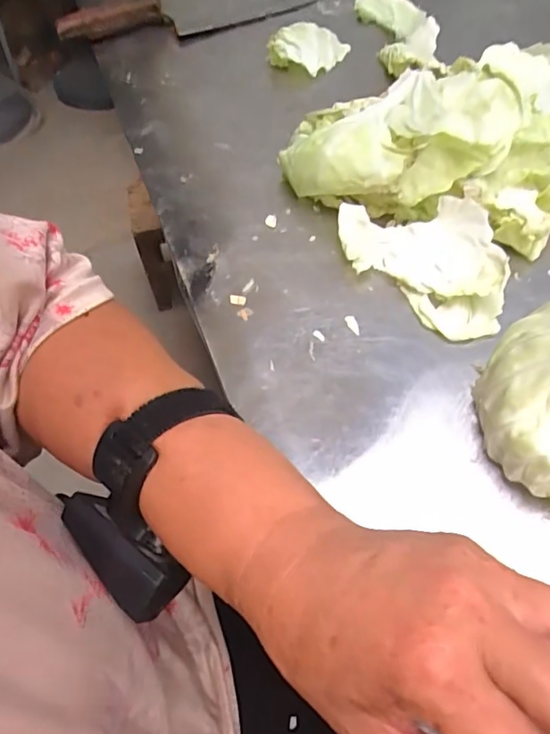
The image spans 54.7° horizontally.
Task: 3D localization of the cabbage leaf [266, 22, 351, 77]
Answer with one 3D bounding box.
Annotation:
[{"bbox_3d":[0.034,-0.332,0.546,0.065,0.022,0.071,15,56,15],"label":"cabbage leaf"}]

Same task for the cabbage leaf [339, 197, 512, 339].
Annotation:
[{"bbox_3d":[0.097,-0.075,0.342,0.072,0.032,0.120,-36,59,-21],"label":"cabbage leaf"}]

